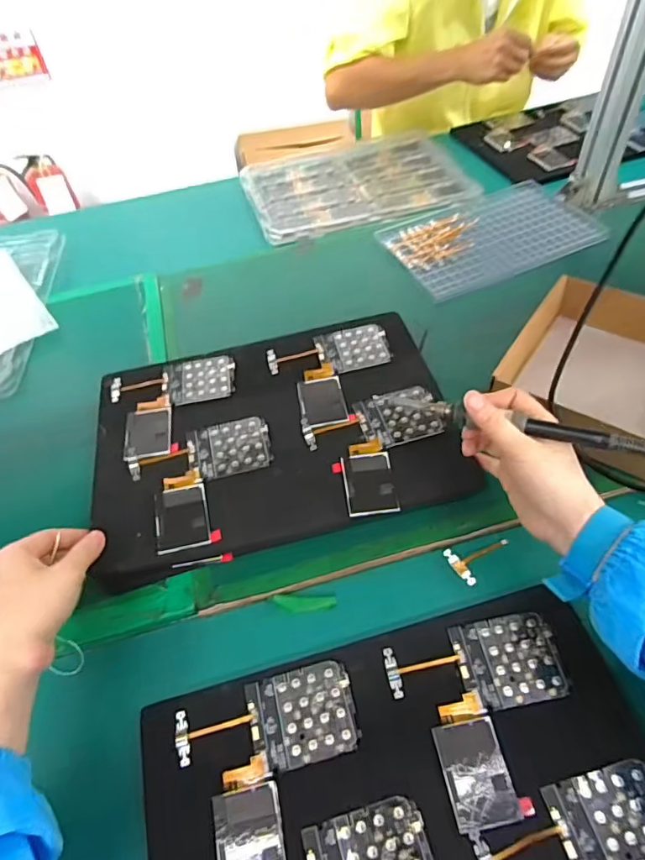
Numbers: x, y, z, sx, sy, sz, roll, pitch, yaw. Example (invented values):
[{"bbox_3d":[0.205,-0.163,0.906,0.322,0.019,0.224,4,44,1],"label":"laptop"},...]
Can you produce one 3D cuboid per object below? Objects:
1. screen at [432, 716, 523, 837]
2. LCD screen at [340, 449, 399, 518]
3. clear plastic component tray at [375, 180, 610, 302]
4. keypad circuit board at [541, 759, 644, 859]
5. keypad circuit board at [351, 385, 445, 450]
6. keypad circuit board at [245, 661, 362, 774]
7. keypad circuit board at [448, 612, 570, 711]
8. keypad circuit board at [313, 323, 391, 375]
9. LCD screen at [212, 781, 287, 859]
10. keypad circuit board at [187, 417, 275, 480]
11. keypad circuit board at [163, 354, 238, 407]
[{"bbox_3d":[0.106,0.236,0.353,0.044,0.004,0.062,-11,52,-3],"label":"screen"},{"bbox_3d":[0.042,0.047,0.461,0.044,0.008,0.063,-7,47,0],"label":"LCD screen"},{"bbox_3d":[0.243,-0.282,0.741,0.297,0.018,0.186,-21,53,-11],"label":"clear plastic component tray"},{"bbox_3d":[0.192,0.256,0.330,0.076,0.006,0.061,-13,52,-5],"label":"keypad circuit board"},{"bbox_3d":[0.076,-0.014,0.504,0.077,0.004,0.063,-17,52,-8],"label":"keypad circuit board"},{"bbox_3d":[-0.015,0.212,0.382,0.077,0.005,0.062,-13,52,-4],"label":"keypad circuit board"},{"bbox_3d":[0.143,0.177,0.395,0.076,0.005,0.063,-9,52,-2],"label":"keypad circuit board"},{"bbox_3d":[0.034,-0.092,0.571,0.077,0.005,0.064,-11,52,-3],"label":"keypad circuit board"},{"bbox_3d":[-0.048,0.273,0.338,0.044,0.004,0.060,-13,52,-5],"label":"LCD screen"},{"bbox_3d":[-0.090,0.016,0.494,0.076,0.004,0.065,-15,52,-6],"label":"keypad circuit board"},{"bbox_3d":[-0.135,-0.056,0.558,0.076,0.004,0.065,-14,52,-5],"label":"keypad circuit board"}]

